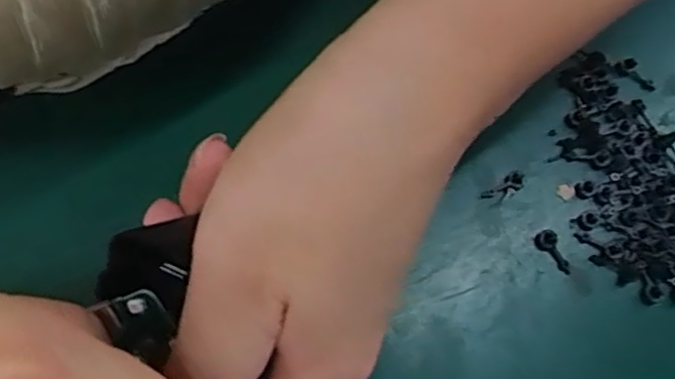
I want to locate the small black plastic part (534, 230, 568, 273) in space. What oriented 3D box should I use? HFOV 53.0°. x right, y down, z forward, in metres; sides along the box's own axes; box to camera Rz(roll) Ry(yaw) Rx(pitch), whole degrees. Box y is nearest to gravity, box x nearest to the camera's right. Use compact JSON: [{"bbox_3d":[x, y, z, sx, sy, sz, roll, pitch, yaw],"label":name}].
[{"bbox_3d":[0.080,0.022,0.247,0.008,0.004,0.017,-37,77,-13],"label":"small black plastic part"}]

